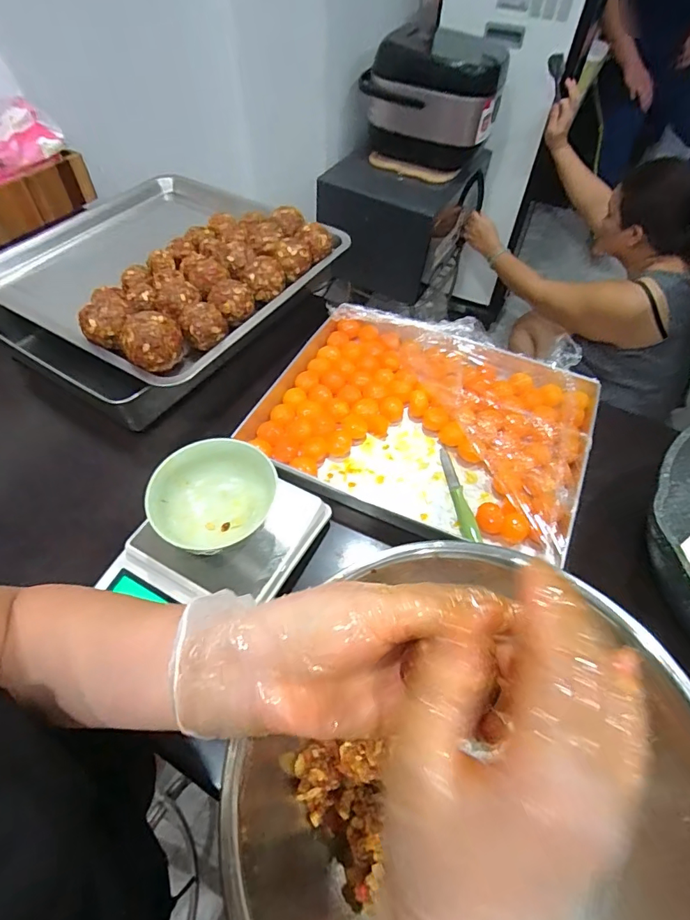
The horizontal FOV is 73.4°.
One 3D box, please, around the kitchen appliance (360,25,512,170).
[{"bbox_3d":[0.236,-0.959,1.222,0.340,0.209,0.295,16,55,9],"label":"kitchen appliance"}]

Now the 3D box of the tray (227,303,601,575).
[{"bbox_3d":[0.100,-0.056,0.570,0.366,0.050,0.269,22,56,13],"label":"tray"}]

